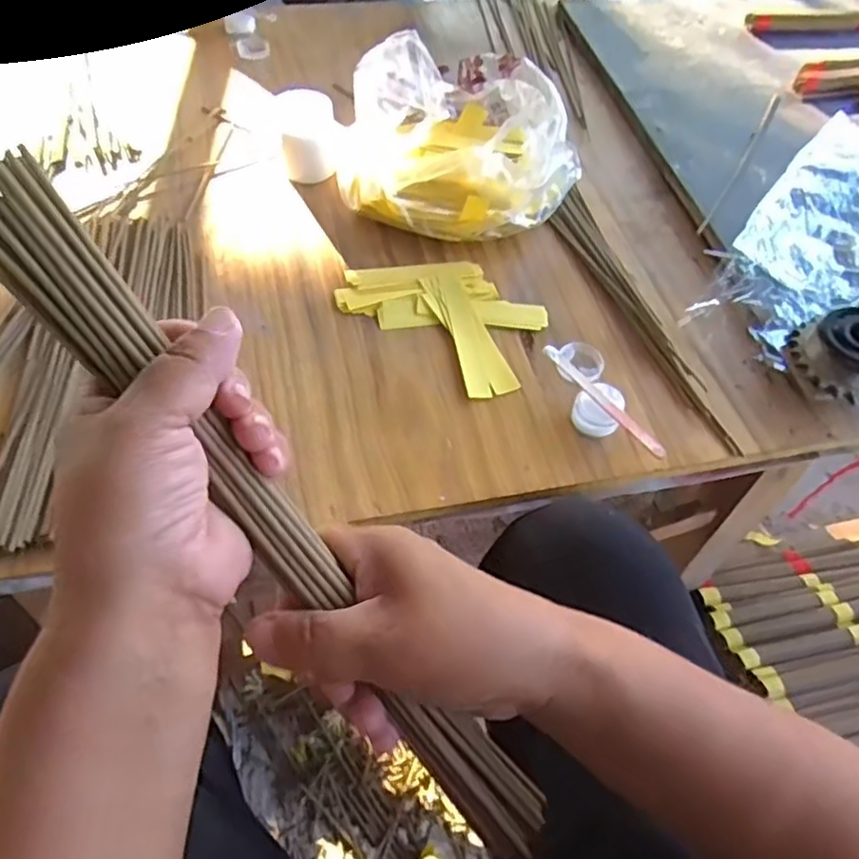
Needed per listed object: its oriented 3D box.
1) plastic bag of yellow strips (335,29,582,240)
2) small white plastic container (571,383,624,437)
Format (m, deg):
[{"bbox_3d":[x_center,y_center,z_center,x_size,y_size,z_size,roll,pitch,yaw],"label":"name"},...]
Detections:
[{"bbox_3d":[0.030,-0.281,0.657,0.229,0.082,0.229,11,55,3],"label":"plastic bag of yellow strips"},{"bbox_3d":[0.130,-0.015,0.518,0.036,0.027,0.032,31,59,16],"label":"small white plastic container"}]

